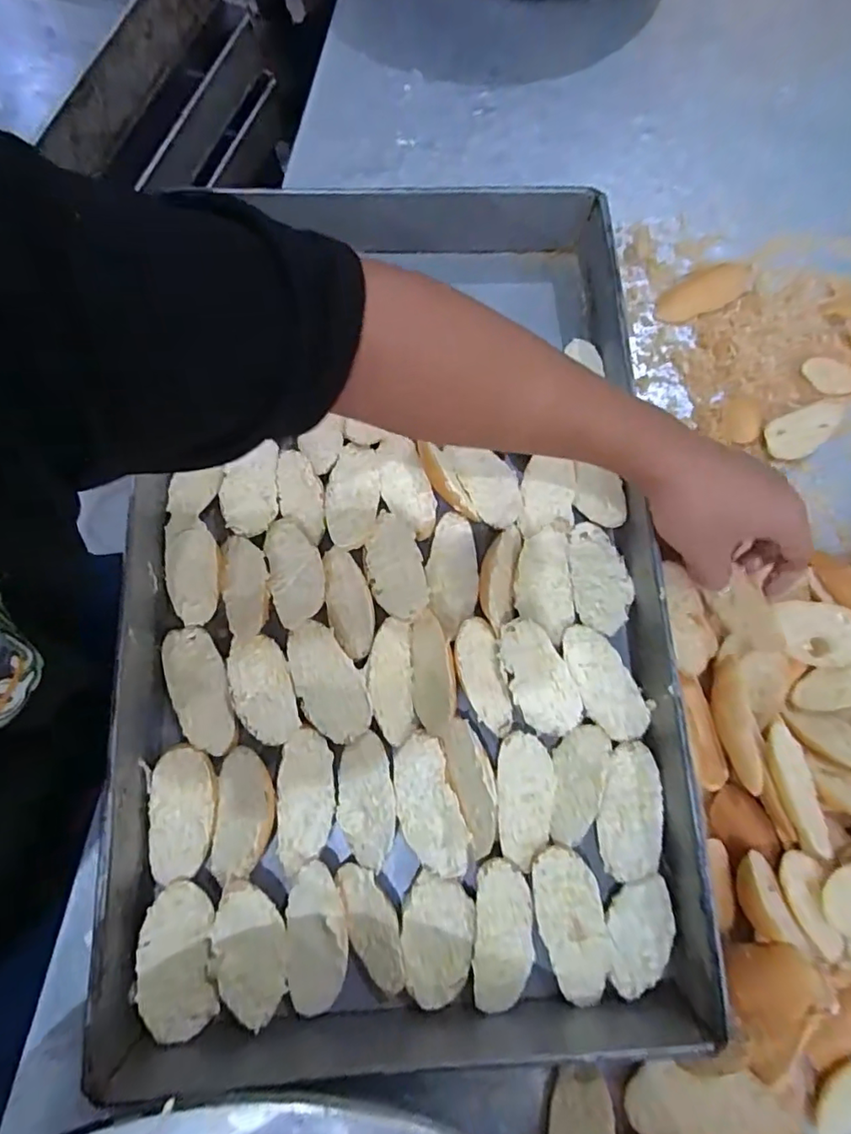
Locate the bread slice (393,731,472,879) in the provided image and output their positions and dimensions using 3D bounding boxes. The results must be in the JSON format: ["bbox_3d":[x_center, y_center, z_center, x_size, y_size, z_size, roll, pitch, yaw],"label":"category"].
[{"bbox_3d":[0.001,0.164,0.383,0.041,0.012,0.090,-18,78,-7],"label":"bread slice"}]

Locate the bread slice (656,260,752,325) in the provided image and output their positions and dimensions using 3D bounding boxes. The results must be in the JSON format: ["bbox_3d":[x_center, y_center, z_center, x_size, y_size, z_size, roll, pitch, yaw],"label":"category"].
[{"bbox_3d":[0.254,-0.248,0.501,0.095,0.007,0.040,-20,79,-7],"label":"bread slice"}]

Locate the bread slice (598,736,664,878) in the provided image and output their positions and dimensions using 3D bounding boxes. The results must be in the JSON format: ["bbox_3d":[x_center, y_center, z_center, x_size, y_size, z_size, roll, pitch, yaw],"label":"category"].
[{"bbox_3d":[0.141,0.167,0.382,0.037,0.008,0.088,6,77,-1],"label":"bread slice"}]

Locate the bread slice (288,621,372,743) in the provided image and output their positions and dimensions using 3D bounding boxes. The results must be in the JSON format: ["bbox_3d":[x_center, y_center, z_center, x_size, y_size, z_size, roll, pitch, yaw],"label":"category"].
[{"bbox_3d":[-0.071,0.081,0.397,0.046,0.009,0.086,-26,79,-8],"label":"bread slice"}]

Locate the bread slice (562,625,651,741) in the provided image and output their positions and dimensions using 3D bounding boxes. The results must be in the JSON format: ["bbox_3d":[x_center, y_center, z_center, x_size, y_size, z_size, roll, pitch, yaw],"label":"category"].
[{"bbox_3d":[0.130,0.083,0.405,0.039,0.007,0.085,-23,79,-8],"label":"bread slice"}]

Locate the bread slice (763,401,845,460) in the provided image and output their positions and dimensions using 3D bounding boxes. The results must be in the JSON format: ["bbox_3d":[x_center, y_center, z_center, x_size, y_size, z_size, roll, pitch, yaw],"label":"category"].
[{"bbox_3d":[0.319,-0.116,0.467,0.080,0.012,0.035,-27,80,-8],"label":"bread slice"}]

